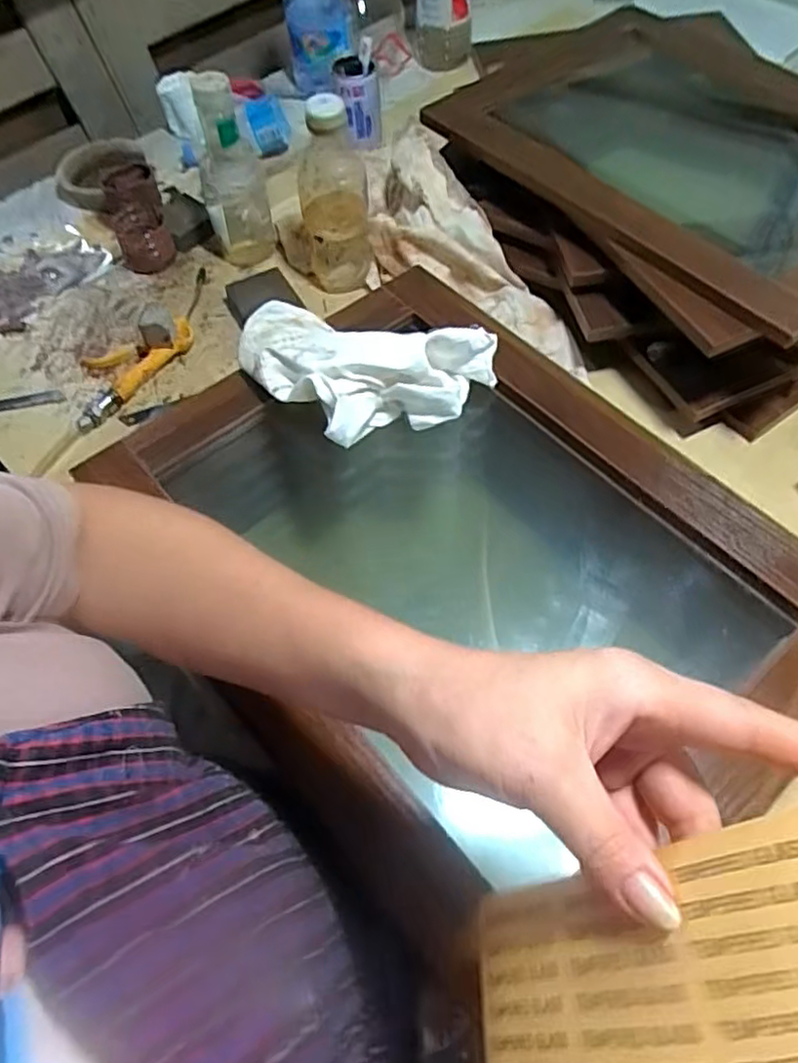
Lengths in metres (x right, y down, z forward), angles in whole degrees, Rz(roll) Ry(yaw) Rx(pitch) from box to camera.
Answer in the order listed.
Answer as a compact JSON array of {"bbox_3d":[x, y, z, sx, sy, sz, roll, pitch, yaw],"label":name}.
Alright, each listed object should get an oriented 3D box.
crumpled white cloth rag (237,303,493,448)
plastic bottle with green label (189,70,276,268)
[{"bbox_3d":[-0.038,-0.121,0.506,0.195,0.047,0.110,16,61,12],"label":"crumpled white cloth rag"},{"bbox_3d":[-0.191,-0.400,0.766,0.070,0.211,0.059,-17,60,-7],"label":"plastic bottle with green label"}]

